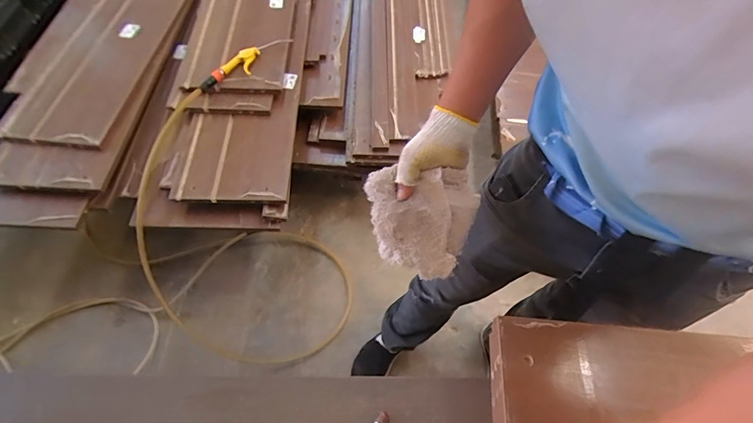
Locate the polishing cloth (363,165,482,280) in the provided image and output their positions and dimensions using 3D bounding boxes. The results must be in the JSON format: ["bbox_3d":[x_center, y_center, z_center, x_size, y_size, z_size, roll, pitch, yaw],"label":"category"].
[{"bbox_3d":[0.055,0.006,0.544,0.147,0.082,0.132,17,58,9],"label":"polishing cloth"}]

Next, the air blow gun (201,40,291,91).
[{"bbox_3d":[-0.380,-0.426,1.139,0.075,0.035,0.297,35,62,19],"label":"air blow gun"}]

